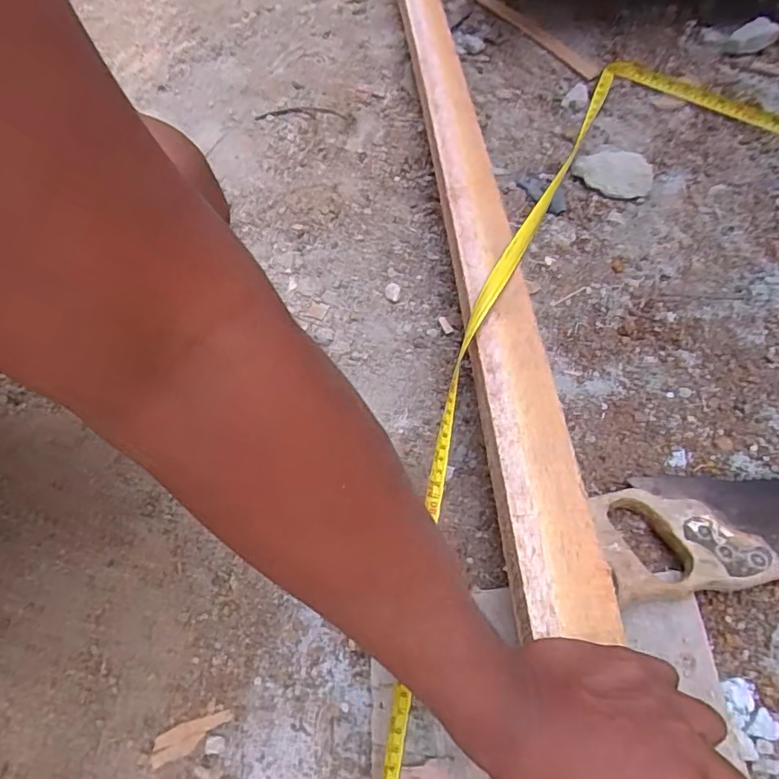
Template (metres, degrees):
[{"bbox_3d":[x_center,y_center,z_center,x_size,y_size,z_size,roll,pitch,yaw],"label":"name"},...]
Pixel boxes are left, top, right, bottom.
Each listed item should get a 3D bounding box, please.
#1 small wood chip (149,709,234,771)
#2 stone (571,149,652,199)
[{"bbox_3d":[-0.141,0.244,0.387,0.059,0.004,0.019,-22,59,-10],"label":"small wood chip"},{"bbox_3d":[0.283,-0.276,0.699,0.097,0.023,0.067,12,59,11],"label":"stone"}]

